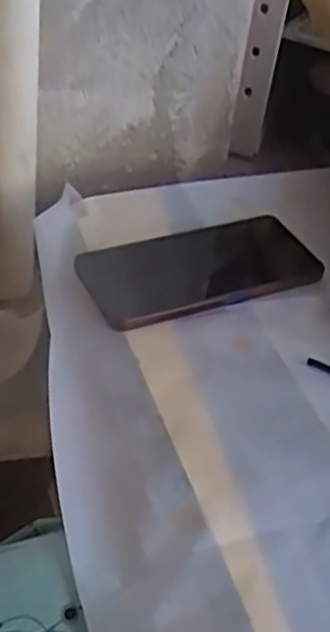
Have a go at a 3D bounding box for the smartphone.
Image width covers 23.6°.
[{"bbox_3d":[0.025,-0.035,0.558,0.168,0.007,0.084,-15,47,-23],"label":"smartphone"}]

